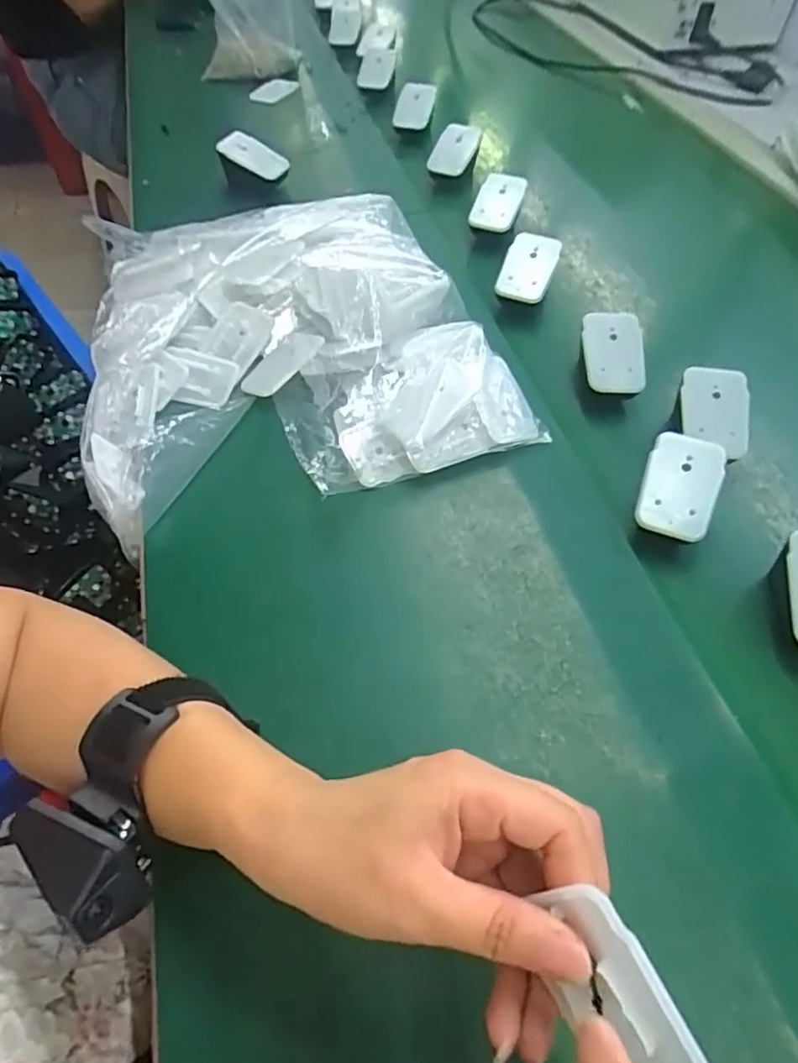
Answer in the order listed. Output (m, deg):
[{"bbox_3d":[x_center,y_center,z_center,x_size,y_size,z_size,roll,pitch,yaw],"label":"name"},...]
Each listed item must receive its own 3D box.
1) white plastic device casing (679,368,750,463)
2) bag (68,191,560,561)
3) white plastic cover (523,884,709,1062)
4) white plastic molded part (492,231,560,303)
[{"bbox_3d":[0.218,-0.082,0.426,0.046,0.007,0.064,6,81,2],"label":"white plastic device casing"},{"bbox_3d":[-0.088,-0.153,0.478,0.296,0.072,0.300,-14,57,-9],"label":"bag"},{"bbox_3d":[0.065,0.143,0.187,0.034,0.006,0.064,-38,71,21],"label":"white plastic cover"},{"bbox_3d":[0.110,-0.224,0.527,0.042,0.014,0.055,22,97,-1],"label":"white plastic molded part"}]

